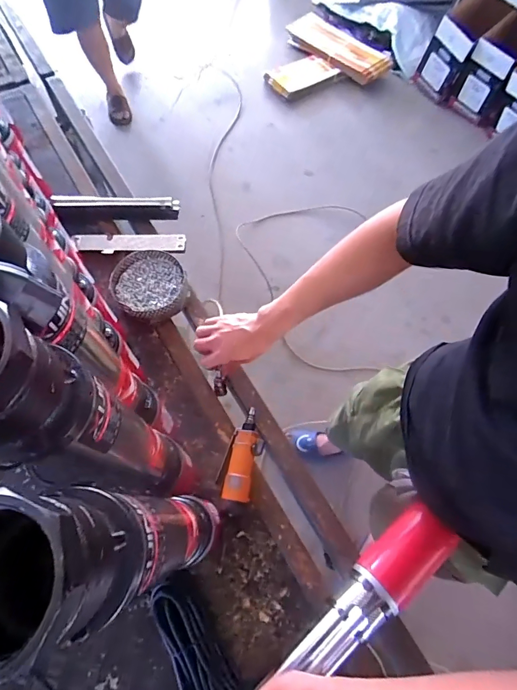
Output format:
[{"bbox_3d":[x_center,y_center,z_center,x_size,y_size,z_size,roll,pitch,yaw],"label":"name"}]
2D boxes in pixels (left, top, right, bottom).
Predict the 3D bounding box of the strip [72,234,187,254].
[{"bbox_3d":[-0.264,-0.208,0.796,0.225,0.010,0.047,2,68,1],"label":"strip"}]

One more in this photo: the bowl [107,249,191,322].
[{"bbox_3d":[-0.208,-0.113,0.752,0.137,0.051,0.145,1,65,-2],"label":"bowl"}]

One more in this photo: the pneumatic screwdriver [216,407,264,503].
[{"bbox_3d":[-0.027,0.176,0.629,0.056,0.039,0.152,15,66,4],"label":"pneumatic screwdriver"}]

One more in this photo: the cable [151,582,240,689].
[{"bbox_3d":[-0.043,0.463,0.489,0.070,0.056,0.329,-27,69,-14],"label":"cable"}]

